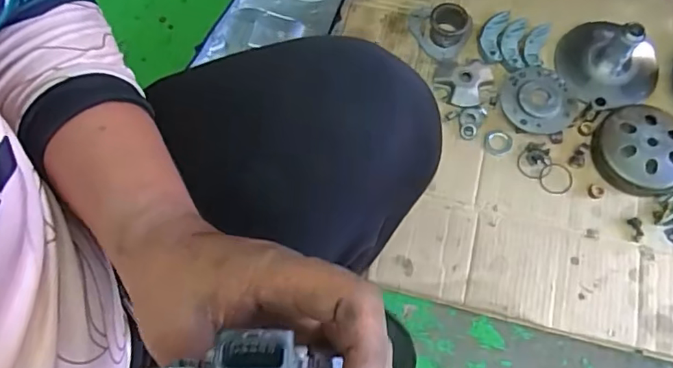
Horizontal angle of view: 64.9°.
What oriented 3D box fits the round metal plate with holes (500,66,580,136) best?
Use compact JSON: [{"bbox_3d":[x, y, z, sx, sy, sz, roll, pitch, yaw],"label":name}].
[{"bbox_3d":[0.299,-0.123,0.788,0.110,0.026,0.104,-1,69,2],"label":"round metal plate with holes"}]

